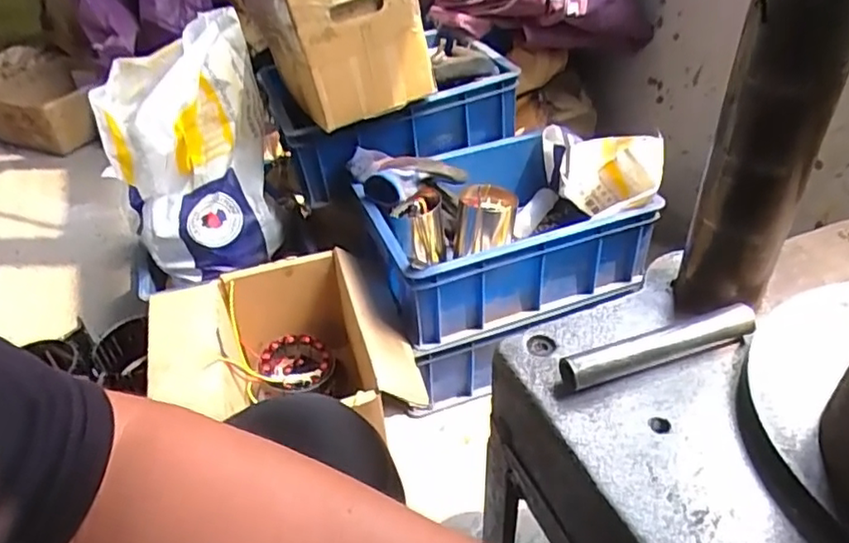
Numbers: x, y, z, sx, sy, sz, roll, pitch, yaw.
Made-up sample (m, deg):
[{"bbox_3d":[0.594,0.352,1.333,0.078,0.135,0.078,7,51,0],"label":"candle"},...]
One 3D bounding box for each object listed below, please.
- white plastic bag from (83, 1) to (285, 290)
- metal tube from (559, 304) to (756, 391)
[{"bbox_3d":[-0.359,-0.185,0.992,0.250,0.371,0.164,-28,45,-27],"label":"white plastic bag"},{"bbox_3d":[0.170,0.054,0.449,0.152,0.021,0.019,-14,40,-13],"label":"metal tube"}]

